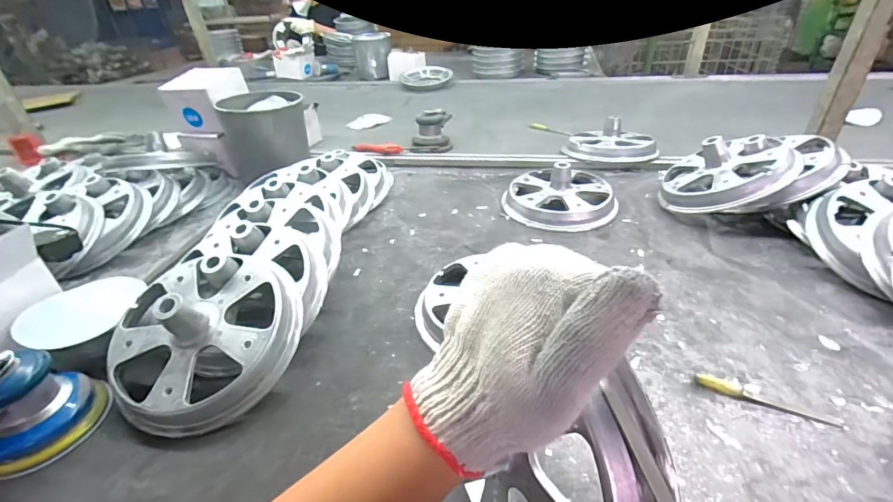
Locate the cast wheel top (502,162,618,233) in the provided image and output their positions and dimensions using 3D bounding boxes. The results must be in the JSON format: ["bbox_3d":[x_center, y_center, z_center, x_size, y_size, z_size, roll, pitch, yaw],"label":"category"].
[{"bbox_3d":[0.211,-0.115,0.775,0.205,0.067,0.189,12,36,22],"label":"cast wheel top"}]

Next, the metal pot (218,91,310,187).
[{"bbox_3d":[-0.407,-0.267,0.933,0.180,0.141,0.170,-20,37,-23],"label":"metal pot"}]

